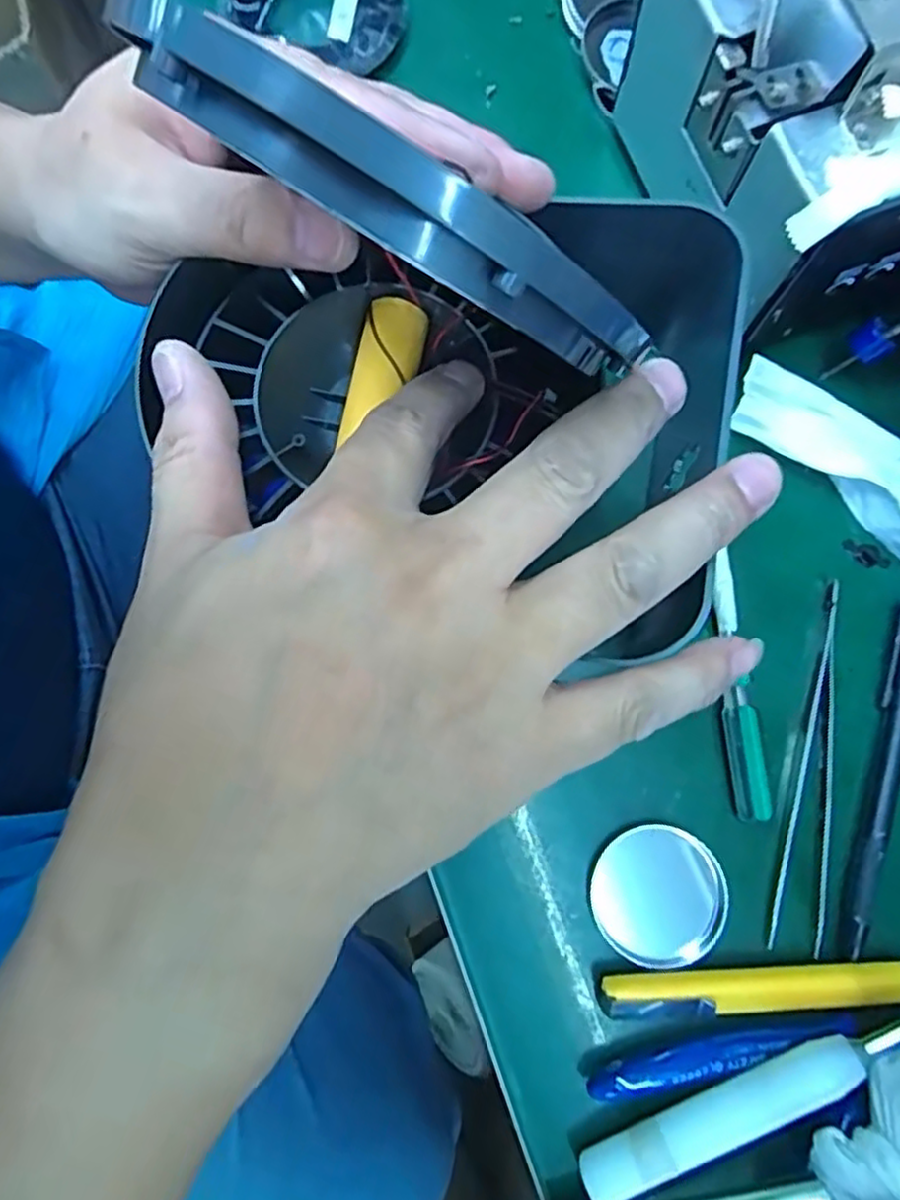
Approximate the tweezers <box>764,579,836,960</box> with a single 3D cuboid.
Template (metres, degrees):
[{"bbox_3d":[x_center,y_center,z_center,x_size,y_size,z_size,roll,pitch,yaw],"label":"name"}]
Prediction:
[{"bbox_3d":[0.140,0.062,0.257,0.015,0.013,0.134,13,79,2],"label":"tweezers"}]

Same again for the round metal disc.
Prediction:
[{"bbox_3d":[0.074,0.105,0.244,0.045,0.010,0.045,0,79,-1],"label":"round metal disc"}]

